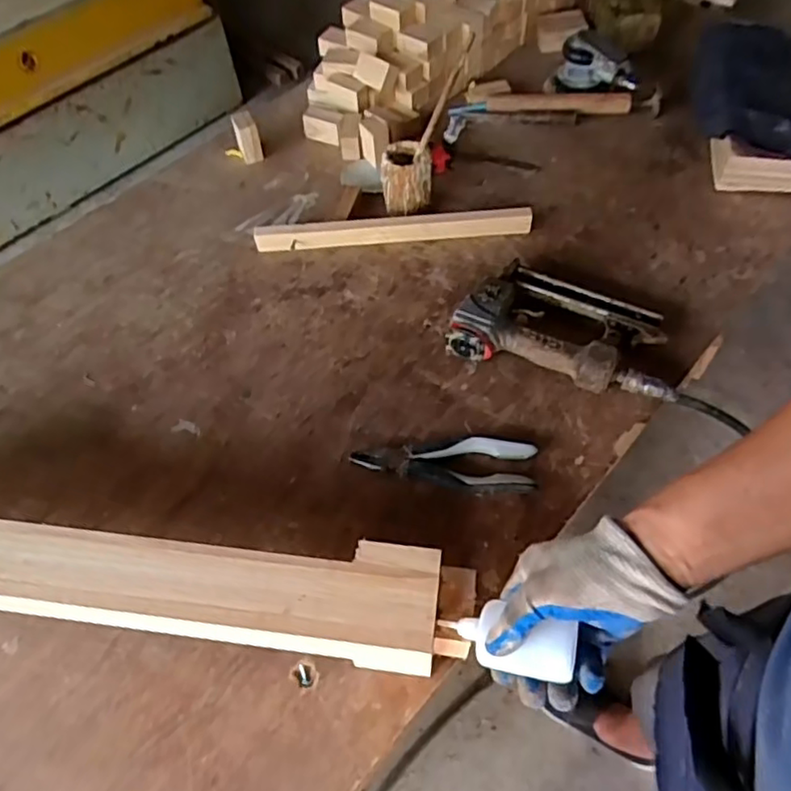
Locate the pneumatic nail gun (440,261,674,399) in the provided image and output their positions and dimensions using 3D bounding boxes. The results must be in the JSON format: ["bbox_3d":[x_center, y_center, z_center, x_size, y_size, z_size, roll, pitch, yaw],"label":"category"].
[{"bbox_3d":[0.206,-0.081,0.741,0.256,0.058,0.151,17,60,13],"label":"pneumatic nail gun"}]

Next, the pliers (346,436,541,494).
[{"bbox_3d":[0.053,0.070,0.669,0.194,0.021,0.062,7,58,7],"label":"pliers"}]

